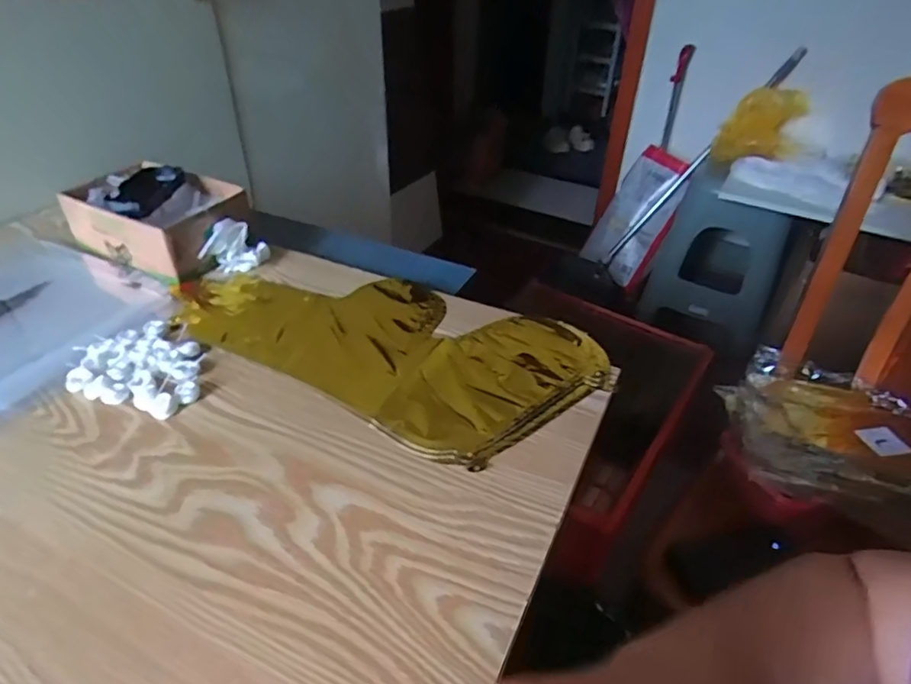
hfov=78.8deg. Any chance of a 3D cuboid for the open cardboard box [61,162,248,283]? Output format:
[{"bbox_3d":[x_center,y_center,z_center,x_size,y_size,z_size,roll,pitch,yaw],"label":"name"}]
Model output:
[{"bbox_3d":[-0.354,-0.151,0.665,0.188,0.079,0.127,21,42,23],"label":"open cardboard box"}]

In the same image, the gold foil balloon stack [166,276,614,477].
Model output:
[{"bbox_3d":[-0.082,-0.013,0.550,0.427,0.020,0.206,19,41,21],"label":"gold foil balloon stack"}]

